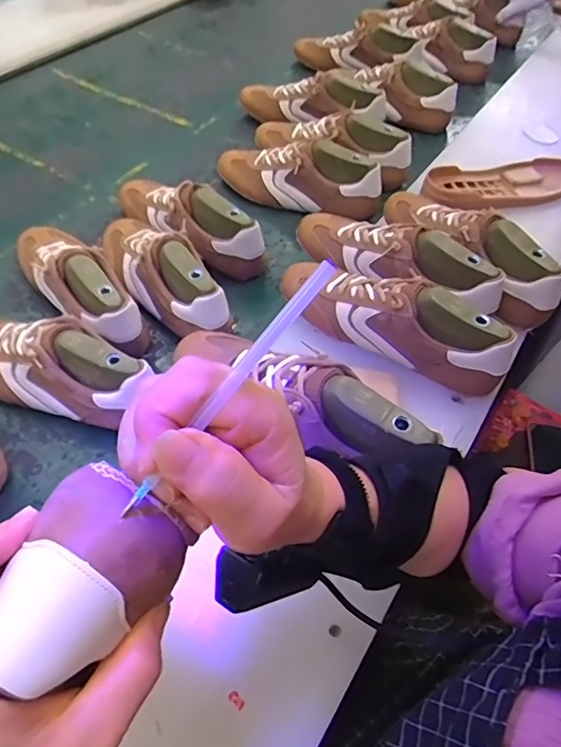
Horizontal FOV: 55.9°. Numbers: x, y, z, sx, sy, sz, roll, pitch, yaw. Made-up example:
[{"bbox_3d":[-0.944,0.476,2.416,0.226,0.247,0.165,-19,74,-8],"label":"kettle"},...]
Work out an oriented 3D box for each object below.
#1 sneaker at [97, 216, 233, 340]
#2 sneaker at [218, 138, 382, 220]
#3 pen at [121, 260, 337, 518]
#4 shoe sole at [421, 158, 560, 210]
[{"bbox_3d":[-0.163,-0.141,0.682,0.087,0.084,0.271,-29,62,-21],"label":"sneaker"},{"bbox_3d":[0.030,-0.331,0.870,0.280,0.122,0.101,26,58,14],"label":"sneaker"},{"bbox_3d":[-0.020,0.006,0.202,0.008,0.009,0.121,43,97,23],"label":"pen"},{"bbox_3d":[0.332,-0.287,0.797,0.246,0.031,0.081,-12,57,-11],"label":"shoe sole"}]

